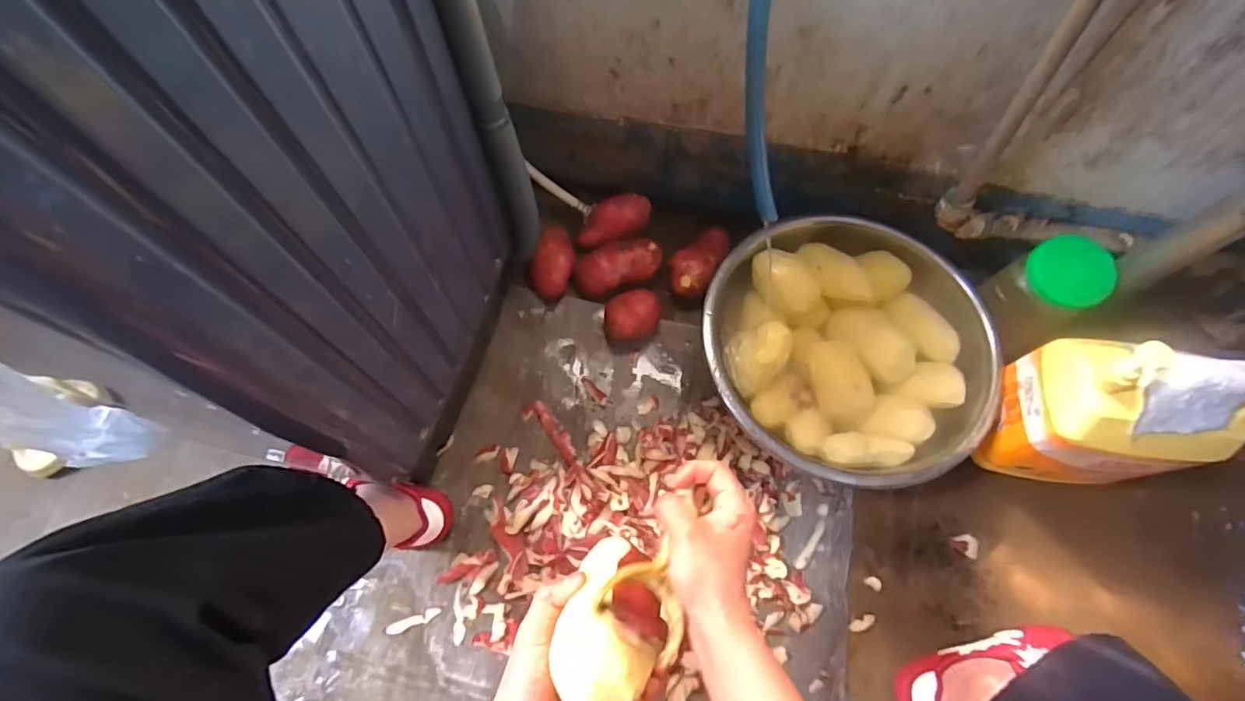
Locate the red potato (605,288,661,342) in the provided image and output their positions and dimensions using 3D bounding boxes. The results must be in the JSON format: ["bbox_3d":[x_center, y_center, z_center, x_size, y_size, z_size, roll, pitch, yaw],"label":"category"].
[{"bbox_3d":[0.016,-0.050,0.857,0.077,0.058,0.087,7,66,5],"label":"red potato"}]

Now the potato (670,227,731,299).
[{"bbox_3d":[0.122,-0.143,0.895,0.067,0.057,0.139,24,68,12],"label":"potato"}]

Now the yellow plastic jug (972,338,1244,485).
[{"bbox_3d":[0.580,0.071,0.660,0.192,0.252,0.117,8,66,5],"label":"yellow plastic jug"}]

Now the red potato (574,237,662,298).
[{"bbox_3d":[-0.007,-0.131,0.890,0.134,0.055,0.071,-20,67,-7],"label":"red potato"}]

